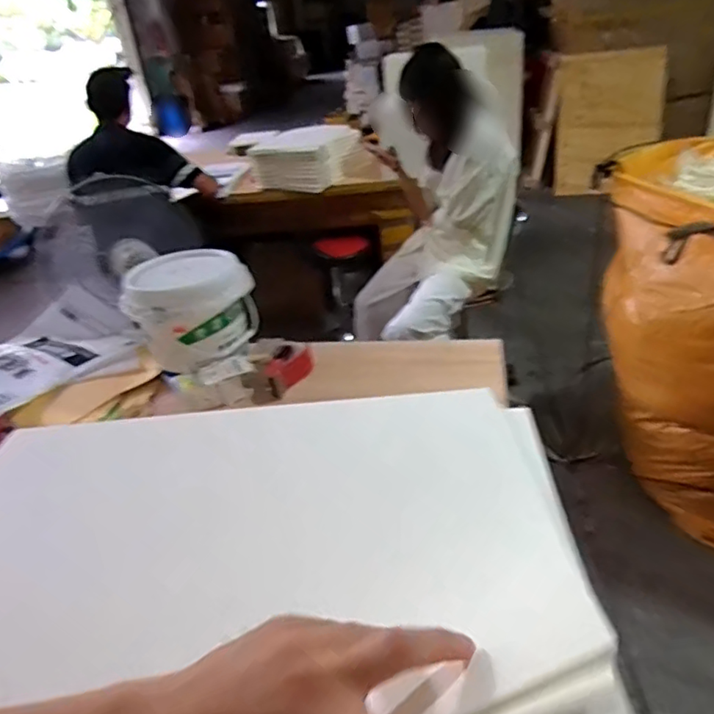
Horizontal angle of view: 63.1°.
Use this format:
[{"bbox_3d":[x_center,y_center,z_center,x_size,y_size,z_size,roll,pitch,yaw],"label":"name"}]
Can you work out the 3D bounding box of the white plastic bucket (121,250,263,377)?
[{"bbox_3d":[-0.391,-0.117,1.347,0.266,0.210,0.244,-24,35,-27],"label":"white plastic bucket"}]

